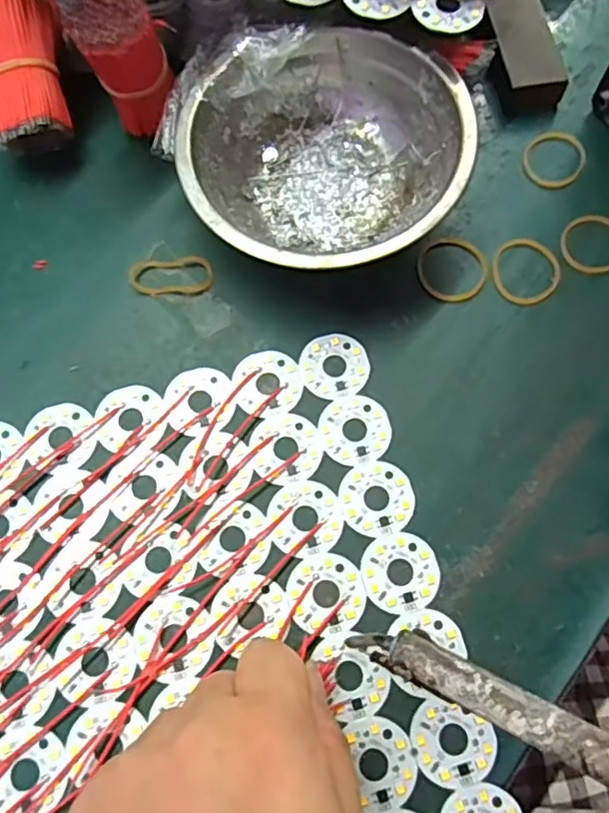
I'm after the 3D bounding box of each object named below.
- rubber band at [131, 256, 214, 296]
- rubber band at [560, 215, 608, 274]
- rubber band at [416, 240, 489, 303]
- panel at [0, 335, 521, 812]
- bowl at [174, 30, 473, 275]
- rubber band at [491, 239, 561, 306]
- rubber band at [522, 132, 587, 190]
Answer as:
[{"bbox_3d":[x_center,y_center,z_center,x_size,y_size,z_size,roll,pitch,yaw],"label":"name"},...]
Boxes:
[{"bbox_3d":[-0.062,-0.062,0.283,0.038,0.005,0.019,-7,72,-3],"label":"rubber band"},{"bbox_3d":[0.139,-0.078,0.287,0.033,0.004,0.030,0,72,0],"label":"rubber band"},{"bbox_3d":[0.070,-0.065,0.283,0.033,0.004,0.033,0,72,0],"label":"rubber band"},{"bbox_3d":[-0.050,0.088,0.234,0.209,0.004,0.207,-14,72,-5],"label":"panel"},{"bbox_3d":[0.010,-0.110,0.276,0.121,0.046,0.117,0,72,0],"label":"bowl"},{"bbox_3d":[0.104,-0.064,0.282,0.032,0.004,0.034,0,72,0],"label":"rubber band"},{"bbox_3d":[0.126,-0.125,0.303,0.030,0.004,0.034,33,75,10],"label":"rubber band"}]

